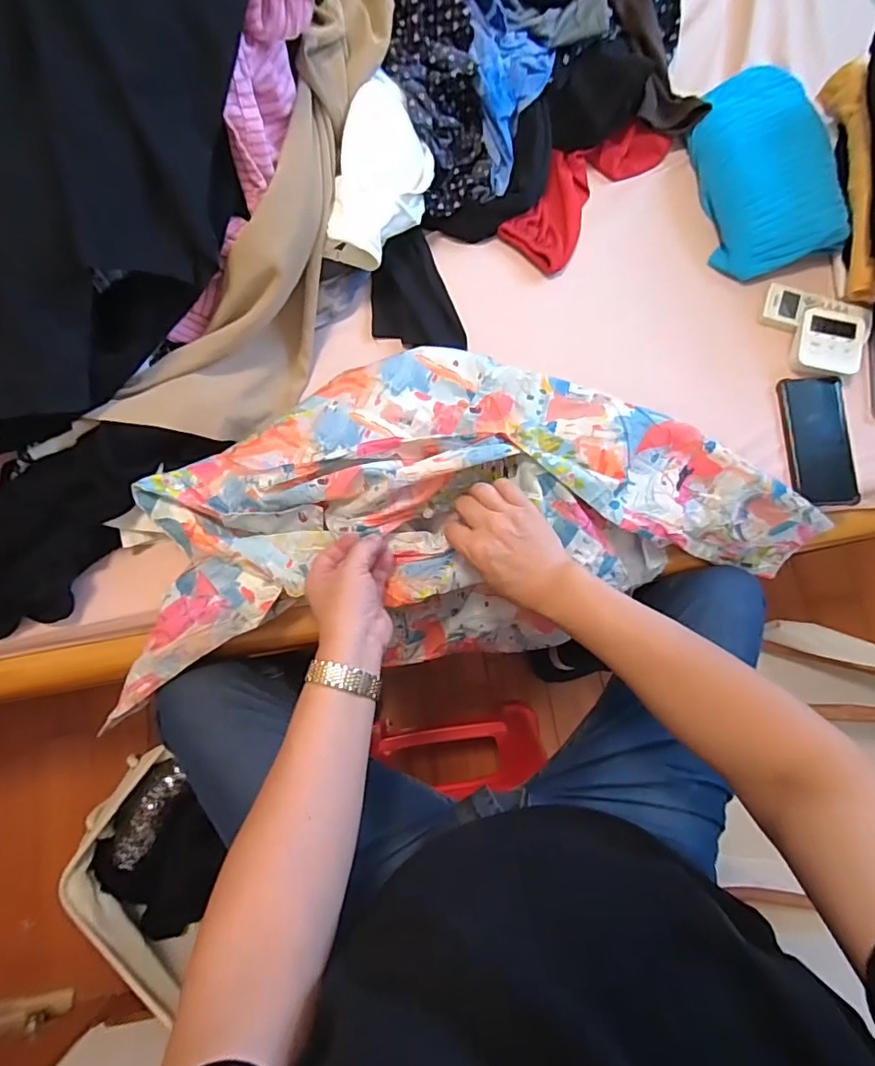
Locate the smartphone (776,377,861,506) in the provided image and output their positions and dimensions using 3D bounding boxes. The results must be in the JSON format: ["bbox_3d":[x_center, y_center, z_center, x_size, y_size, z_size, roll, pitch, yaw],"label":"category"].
[{"bbox_3d":[0.471,-0.114,0.650,0.079,0.013,0.159,-2,79,-1],"label":"smartphone"}]

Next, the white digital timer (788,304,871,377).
[{"bbox_3d":[0.494,-0.244,0.663,0.085,0.024,0.094,13,79,2],"label":"white digital timer"}]

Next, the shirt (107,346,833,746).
[{"bbox_3d":[0.040,-0.032,0.620,0.772,0.189,0.332,-7,79,-3],"label":"shirt"}]

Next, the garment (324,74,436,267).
[{"bbox_3d":[-0.070,-0.426,0.643,0.125,0.070,0.217,20,84,-30],"label":"garment"}]

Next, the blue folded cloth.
[{"bbox_3d":[0.441,-0.495,0.716,0.165,0.050,0.304,-7,79,-2],"label":"blue folded cloth"}]

